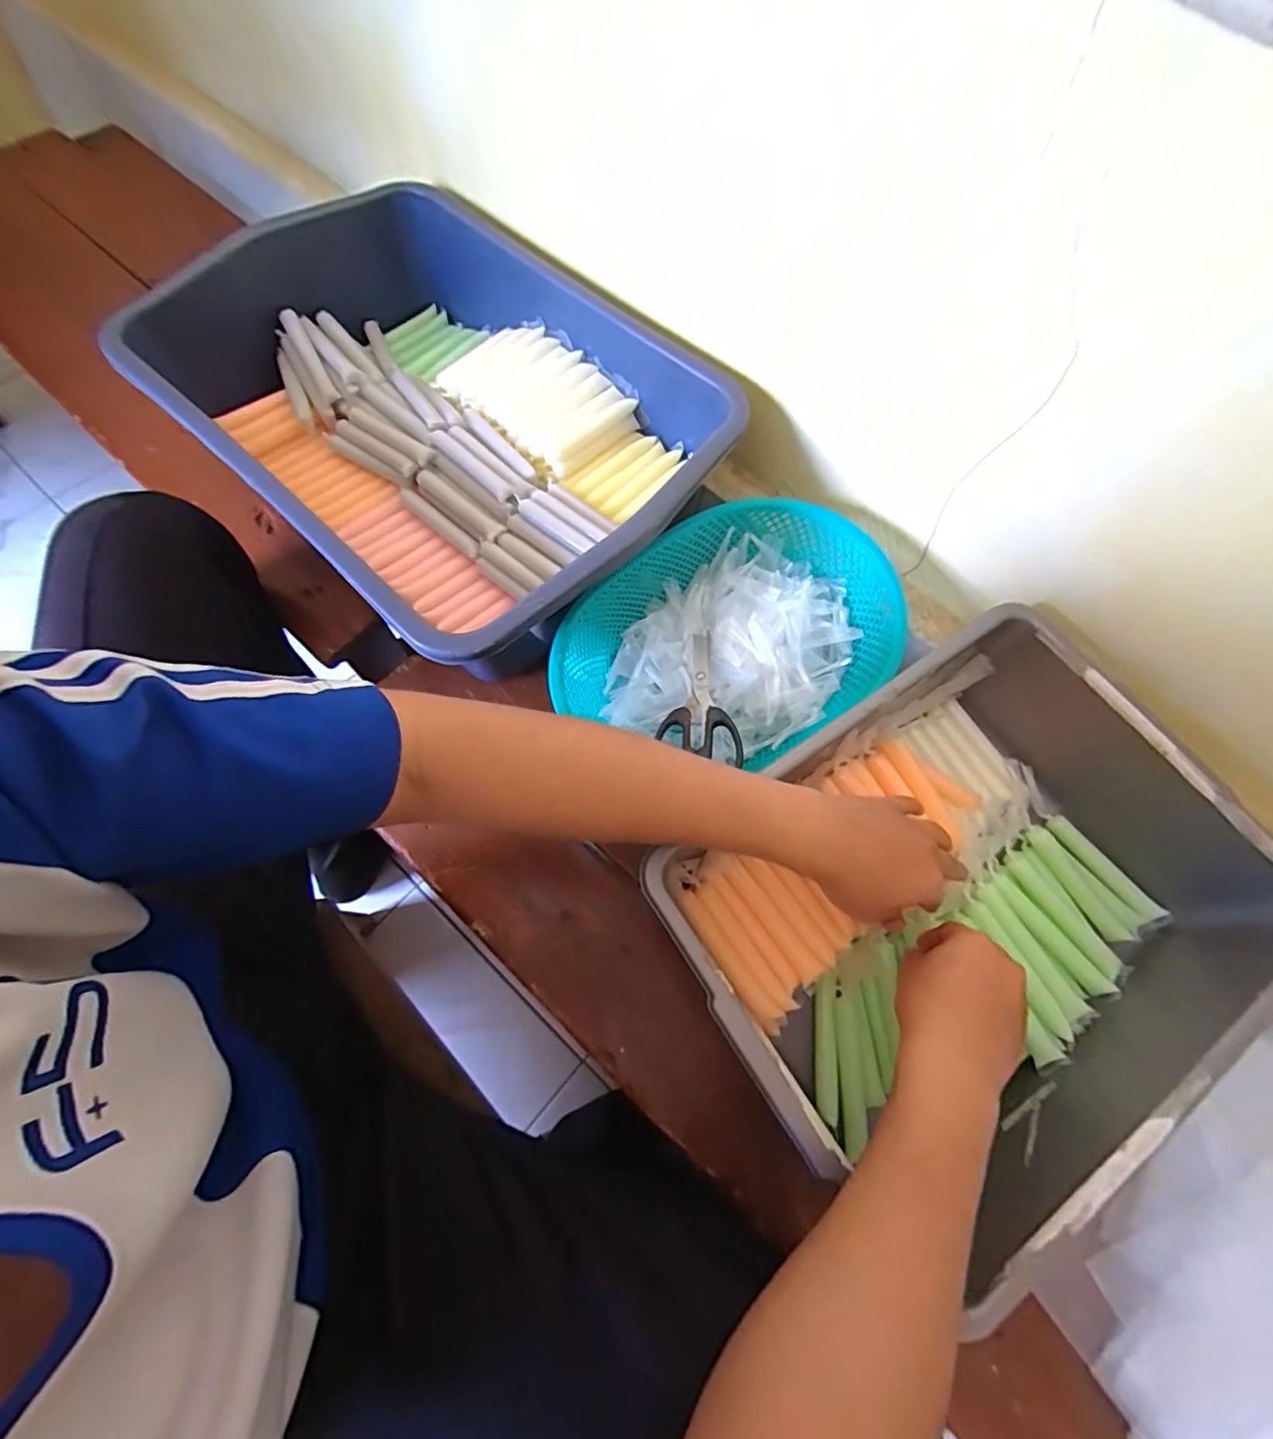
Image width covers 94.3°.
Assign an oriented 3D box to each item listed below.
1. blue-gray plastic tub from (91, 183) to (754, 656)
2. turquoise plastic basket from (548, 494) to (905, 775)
[{"bbox_3d":[-0.178,-0.284,0.564,0.473,0.126,0.359,39,72,11],"label":"blue-gray plastic tub"},{"bbox_3d":[0.082,-0.067,0.522,0.298,0.079,0.200,-30,73,-13],"label":"turquoise plastic basket"}]

